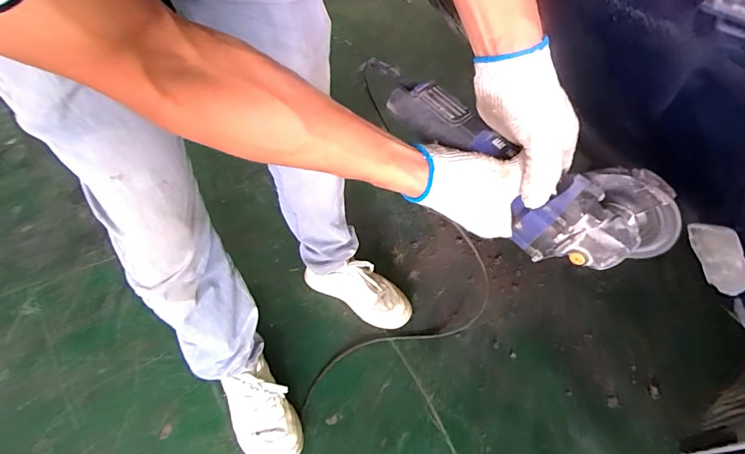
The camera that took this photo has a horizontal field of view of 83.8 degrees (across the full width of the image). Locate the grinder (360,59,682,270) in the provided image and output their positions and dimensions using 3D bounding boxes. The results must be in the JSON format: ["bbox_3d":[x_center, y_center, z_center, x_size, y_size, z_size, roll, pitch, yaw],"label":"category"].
[{"bbox_3d":[0.117,-0.071,0.404,0.343,0.083,0.084,38,56,14],"label":"grinder"}]

